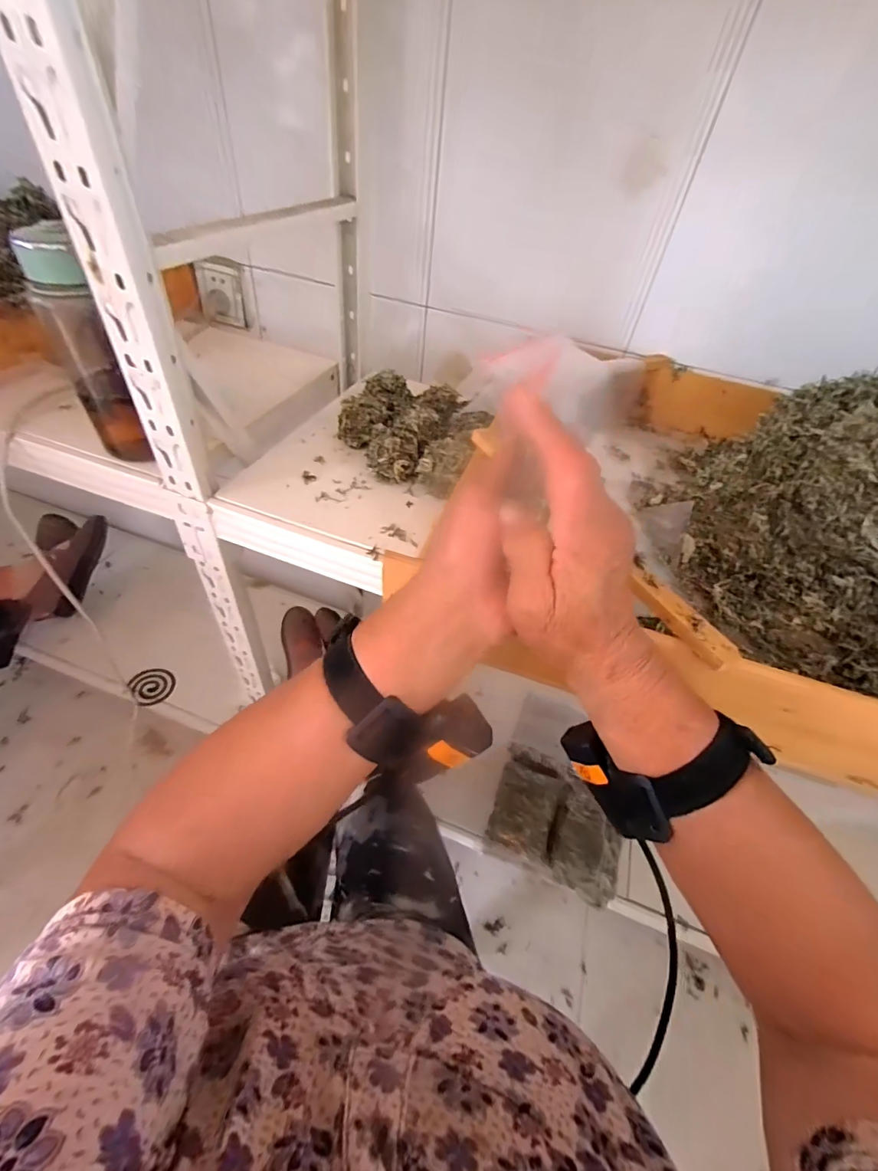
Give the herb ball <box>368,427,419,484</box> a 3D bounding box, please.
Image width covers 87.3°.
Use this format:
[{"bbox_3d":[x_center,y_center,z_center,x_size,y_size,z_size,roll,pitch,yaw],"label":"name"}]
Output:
[{"bbox_3d":[-0.051,-0.145,0.507,0.058,0.042,0.047,3,47,-4],"label":"herb ball"}]

